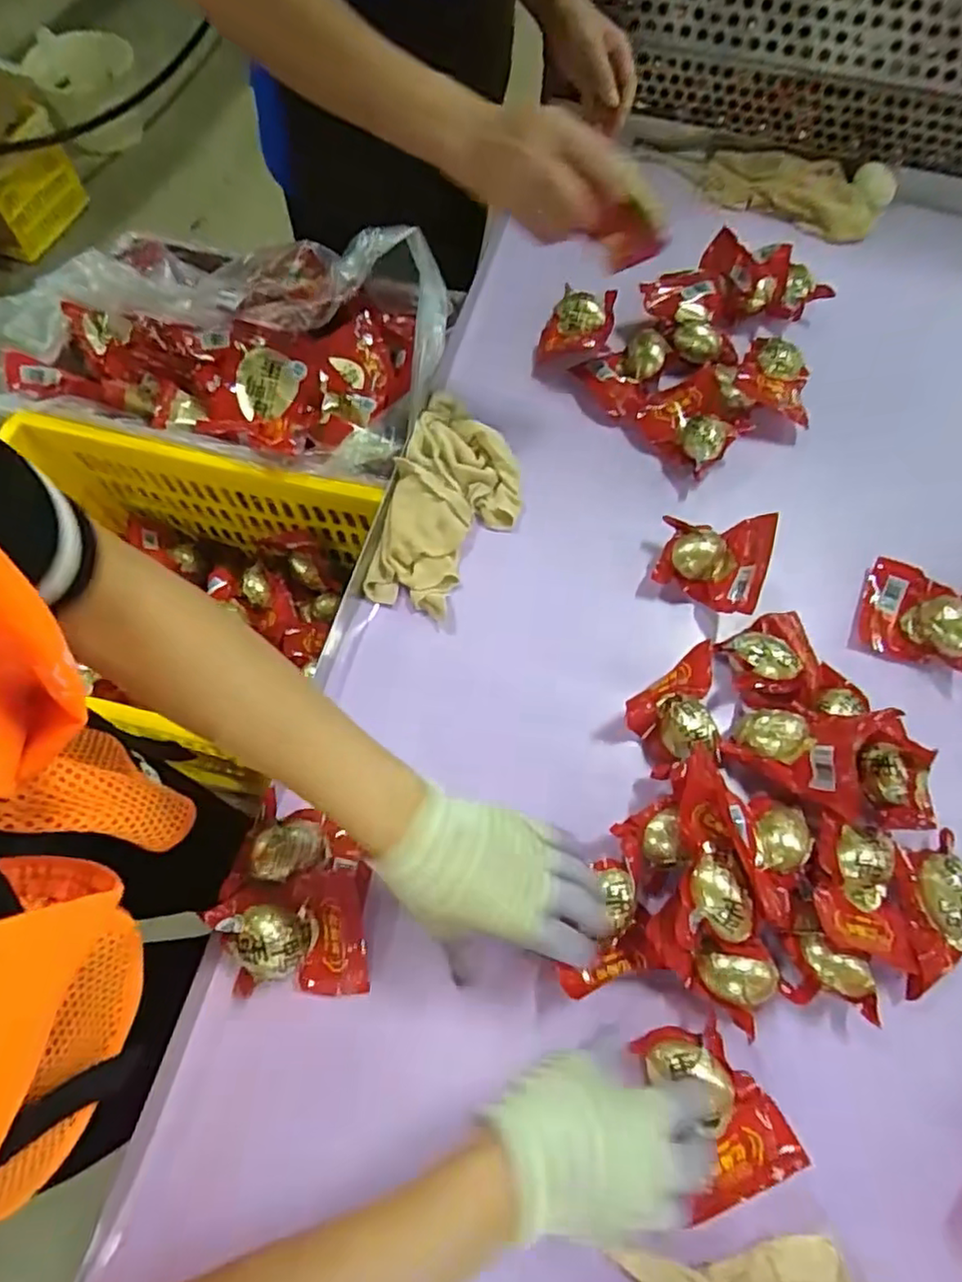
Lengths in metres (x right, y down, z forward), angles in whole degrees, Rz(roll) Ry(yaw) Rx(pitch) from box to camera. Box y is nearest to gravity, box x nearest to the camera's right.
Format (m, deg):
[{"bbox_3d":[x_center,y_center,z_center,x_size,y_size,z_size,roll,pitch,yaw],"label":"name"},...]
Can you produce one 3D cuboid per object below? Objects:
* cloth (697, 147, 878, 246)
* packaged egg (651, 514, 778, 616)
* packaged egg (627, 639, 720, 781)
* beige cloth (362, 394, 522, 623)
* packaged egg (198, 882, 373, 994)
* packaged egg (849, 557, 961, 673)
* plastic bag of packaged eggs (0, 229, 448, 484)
[{"bbox_3d":[0.388,-0.559,0.790,0.219,0.031,0.088,23,69,7],"label":"cloth"},{"bbox_3d":[0.218,-0.074,0.593,0.097,0.056,0.085,20,69,7],"label":"packaged egg"},{"bbox_3d":[0.173,0.060,0.531,0.104,0.038,0.070,-35,73,-14],"label":"packaged egg"},{"bbox_3d":[-0.029,-0.135,0.615,0.122,0.039,0.229,19,69,6],"label":"beige cloth"},{"bbox_3d":[-0.142,0.221,0.468,0.107,0.047,0.077,0,68,-2],"label":"packaged egg"},{"bbox_3d":[0.422,-0.025,0.594,0.113,0.045,0.101,18,69,6],"label":"packaged egg"},{"bbox_3d":[-0.281,-0.347,0.702,0.477,0.154,0.284,13,68,4],"label":"plastic bag of packaged eggs"}]

